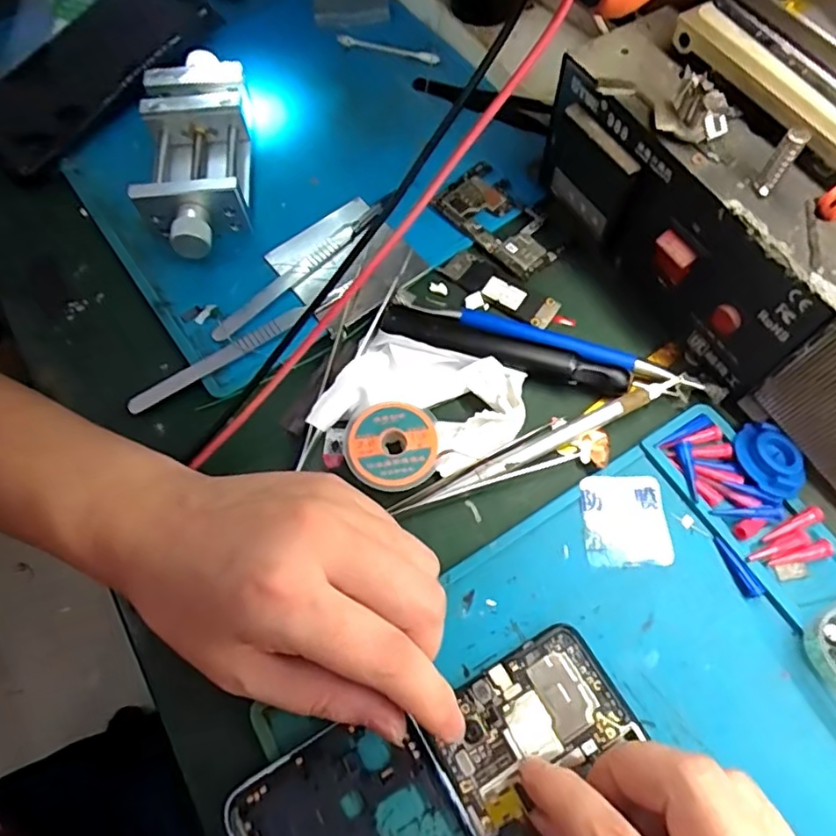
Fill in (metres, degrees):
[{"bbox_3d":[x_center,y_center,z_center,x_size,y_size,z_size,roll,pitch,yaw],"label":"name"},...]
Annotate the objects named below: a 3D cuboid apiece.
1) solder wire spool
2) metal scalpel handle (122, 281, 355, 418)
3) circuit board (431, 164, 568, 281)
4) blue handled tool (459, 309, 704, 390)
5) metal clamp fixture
[{"bbox_3d":[-0.012,0.013,0.278,0.043,0.008,0.043,-1,66,3],"label":"solder wire spool"},{"bbox_3d":[-0.089,-0.039,0.306,0.127,0.006,0.009,-34,69,-11],"label":"metal scalpel handle"},{"bbox_3d":[0.047,-0.111,0.332,0.041,0.006,0.072,-41,70,-14],"label":"circuit board"},{"bbox_3d":[0.079,-0.037,0.296,0.130,0.007,0.015,17,68,10],"label":"blue handled tool"},{"bbox_3d":[-0.126,-0.149,0.338,0.058,0.036,0.126,-3,66,2],"label":"metal clamp fixture"}]

